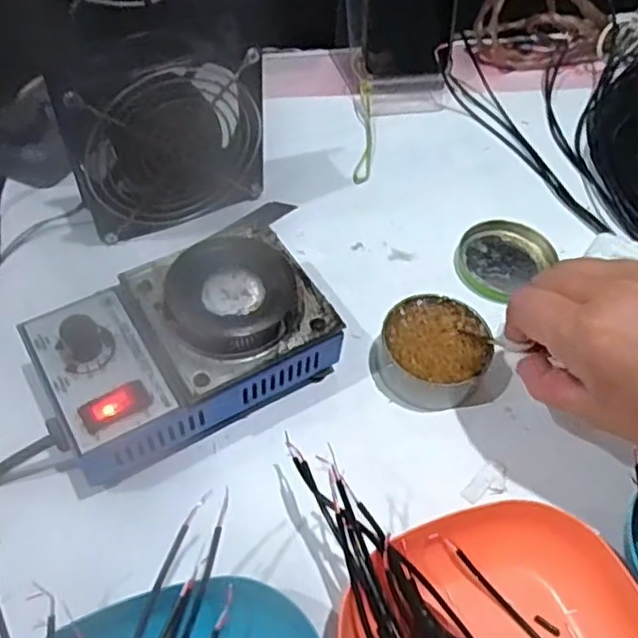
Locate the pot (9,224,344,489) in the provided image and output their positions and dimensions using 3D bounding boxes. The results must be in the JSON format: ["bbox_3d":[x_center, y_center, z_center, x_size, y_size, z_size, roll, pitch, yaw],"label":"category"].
[{"bbox_3d":[-0.072,0.013,0.352,0.154,0.057,0.099,-25,58,-21],"label":"pot"}]

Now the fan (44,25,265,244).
[{"bbox_3d":[-0.097,-0.116,0.406,0.122,0.121,0.043,-24,58,-21],"label":"fan"}]

